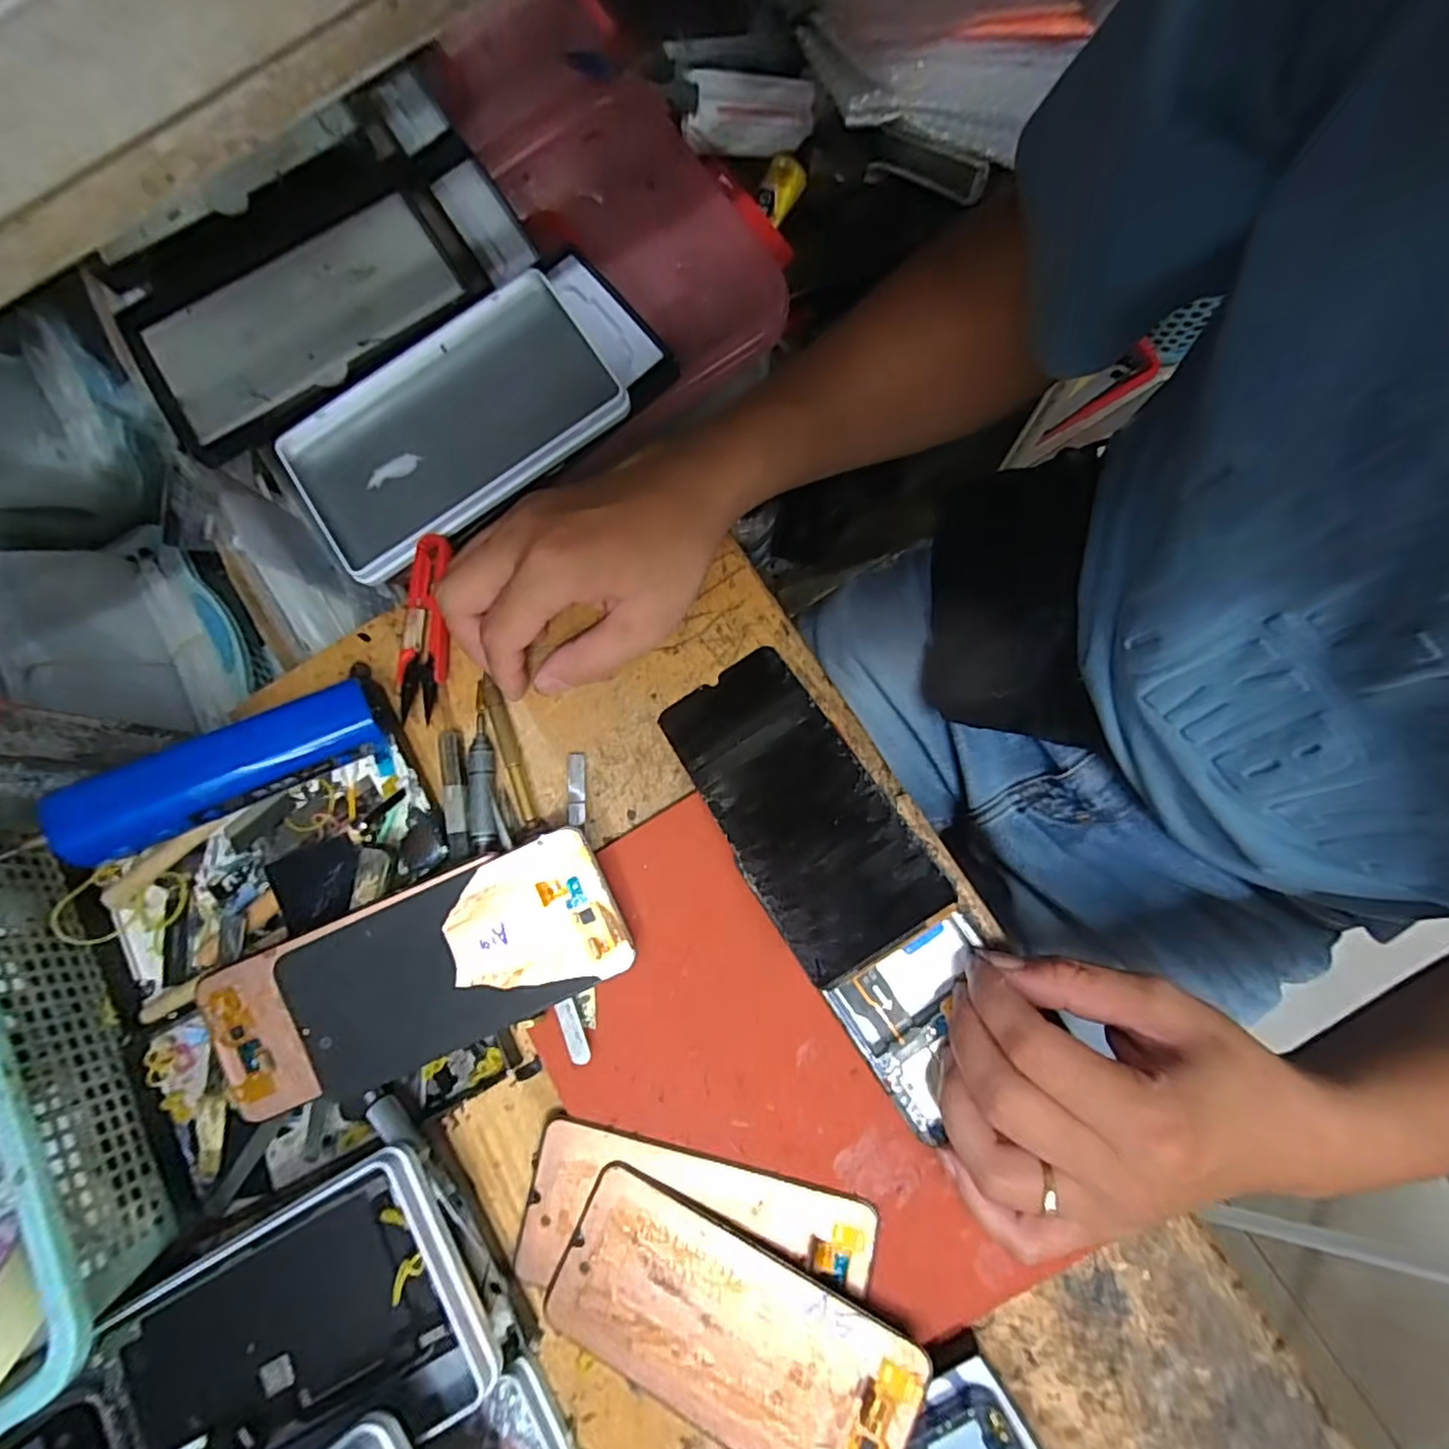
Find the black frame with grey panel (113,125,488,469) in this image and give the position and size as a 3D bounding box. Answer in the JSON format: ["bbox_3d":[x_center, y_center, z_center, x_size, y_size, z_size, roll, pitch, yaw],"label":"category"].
[{"bbox_3d":[-0.231,-0.249,0.365,0.213,0.014,0.119,-34,85,-4],"label":"black frame with grey panel"}]

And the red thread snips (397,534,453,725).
[{"bbox_3d":[-0.157,-0.052,0.333,0.024,0.009,0.096,-4,81,4],"label":"red thread snips"}]

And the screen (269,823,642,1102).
[{"bbox_3d":[-0.122,0.107,0.288,0.151,0.004,0.068,-24,87,-1],"label":"screen"}]

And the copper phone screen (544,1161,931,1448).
[{"bbox_3d":[0.003,0.256,0.268,0.151,0.006,0.072,21,79,12],"label":"copper phone screen"}]

